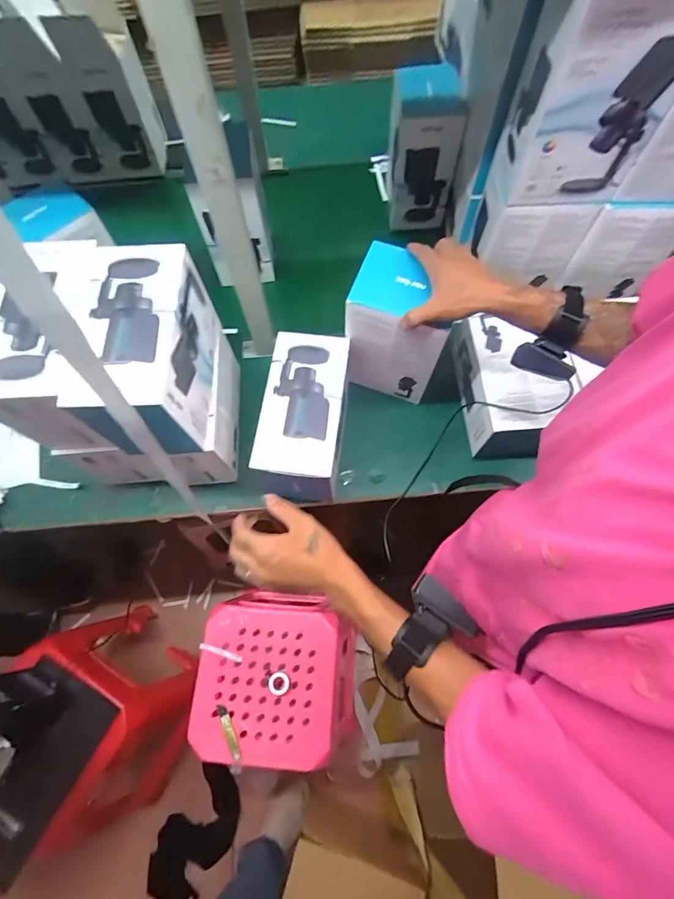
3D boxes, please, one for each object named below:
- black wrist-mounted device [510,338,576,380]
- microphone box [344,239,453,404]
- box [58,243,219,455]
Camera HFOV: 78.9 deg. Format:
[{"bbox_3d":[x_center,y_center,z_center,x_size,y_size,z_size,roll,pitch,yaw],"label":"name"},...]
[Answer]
[{"bbox_3d":[0.259,-0.112,0.511,0.072,0.034,0.021,24,38,13],"label":"black wrist-mounted device"},{"bbox_3d":[0.096,-0.182,0.649,0.138,0.221,0.096,18,69,9],"label":"microphone box"},{"bbox_3d":[-0.251,-0.121,0.557,0.128,0.160,0.245,-2,67,1],"label":"box"}]

